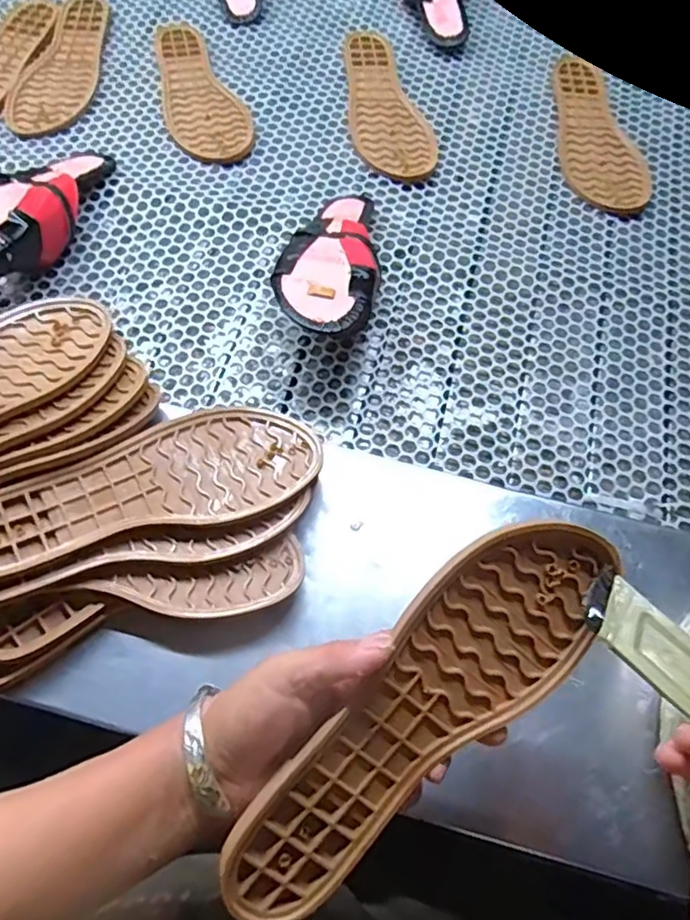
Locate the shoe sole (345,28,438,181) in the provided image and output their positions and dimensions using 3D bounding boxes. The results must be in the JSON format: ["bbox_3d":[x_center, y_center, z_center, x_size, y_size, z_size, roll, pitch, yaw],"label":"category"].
[{"bbox_3d":[0.042,-0.421,0.718,0.088,0.010,0.248,-12,67,-6],"label":"shoe sole"}]

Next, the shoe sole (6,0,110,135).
[{"bbox_3d":[-0.330,-0.482,0.742,0.086,0.012,0.248,10,67,4],"label":"shoe sole"}]

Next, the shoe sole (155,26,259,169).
[{"bbox_3d":[-0.179,-0.433,0.719,0.088,0.009,0.250,-25,69,-11],"label":"shoe sole"}]

